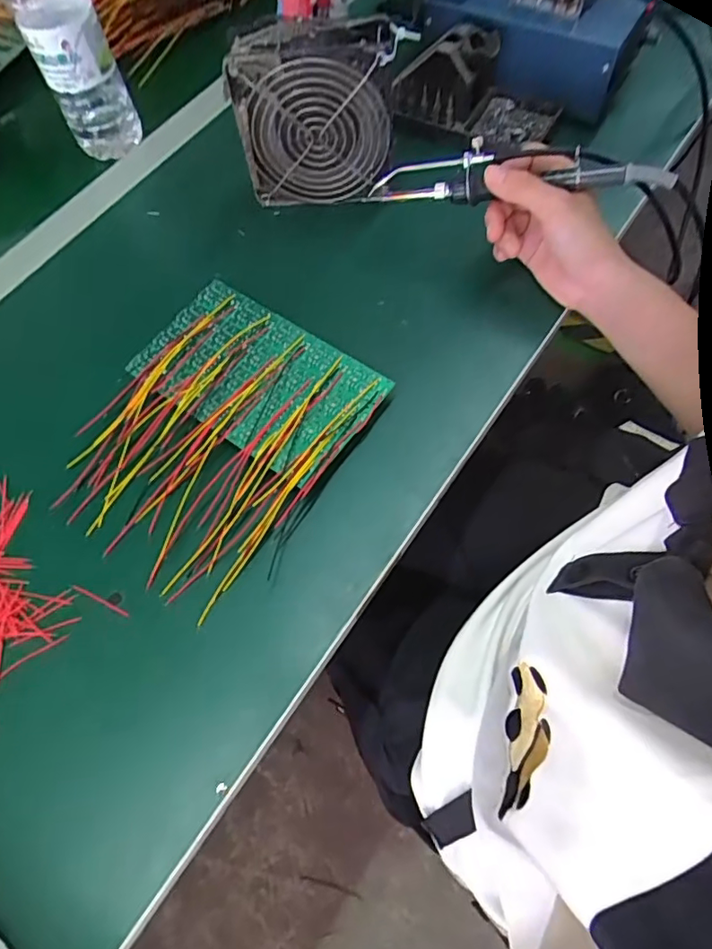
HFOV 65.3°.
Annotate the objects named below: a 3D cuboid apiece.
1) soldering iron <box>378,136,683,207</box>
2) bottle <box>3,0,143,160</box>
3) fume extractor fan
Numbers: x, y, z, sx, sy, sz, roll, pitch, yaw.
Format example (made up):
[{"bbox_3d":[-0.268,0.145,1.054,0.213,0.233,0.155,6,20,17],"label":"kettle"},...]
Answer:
[{"bbox_3d":[0.110,-0.214,0.392,0.206,0.033,0.023,7,64,17],"label":"soldering iron"},{"bbox_3d":[-0.249,-0.382,0.461,0.064,0.199,0.065,-24,65,-7],"label":"bottle"},{"bbox_3d":[-0.029,-0.276,0.435,0.122,0.125,0.034,-4,65,3],"label":"fume extractor fan"}]

